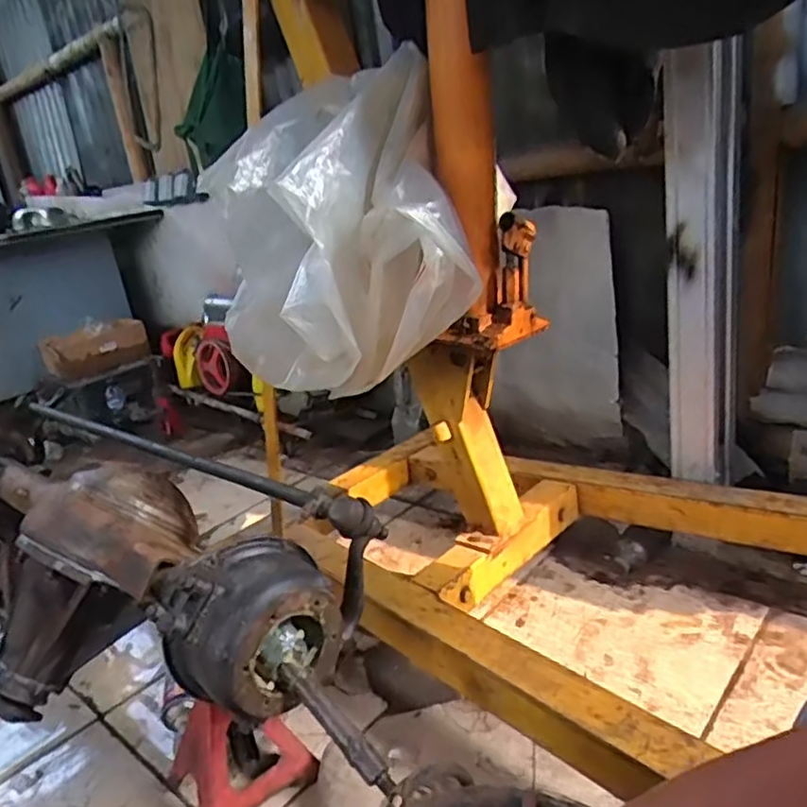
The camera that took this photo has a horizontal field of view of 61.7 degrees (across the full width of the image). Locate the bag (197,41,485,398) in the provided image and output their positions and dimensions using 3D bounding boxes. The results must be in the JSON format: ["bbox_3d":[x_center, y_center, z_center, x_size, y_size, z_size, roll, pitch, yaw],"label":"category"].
[{"bbox_3d":[-0.084,-0.212,0.888,0.314,0.370,0.220,-12,18,-9],"label":"bag"}]

